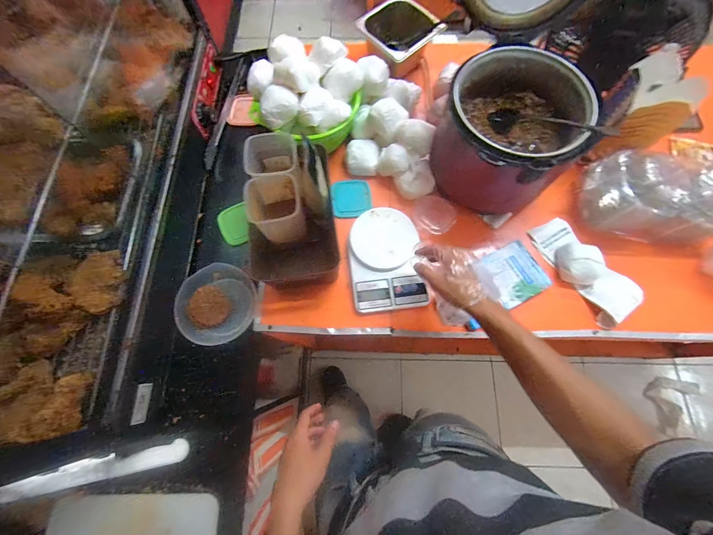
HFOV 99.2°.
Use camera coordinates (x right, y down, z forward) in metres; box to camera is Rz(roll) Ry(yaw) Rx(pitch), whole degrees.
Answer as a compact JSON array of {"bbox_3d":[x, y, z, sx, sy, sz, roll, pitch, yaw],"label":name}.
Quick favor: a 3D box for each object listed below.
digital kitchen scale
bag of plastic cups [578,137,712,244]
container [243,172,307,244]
[{"bbox_3d":[0.061,-0.020,0.637,0.149,0.032,0.212,-7,72,-3],"label":"digital kitchen scale"},{"bbox_3d":[0.617,-0.155,0.625,0.256,0.131,0.149,1,71,-1],"label":"bag of plastic cups"},{"bbox_3d":[-0.154,-0.116,0.577,0.102,0.104,0.102,-19,73,-7],"label":"container"}]

